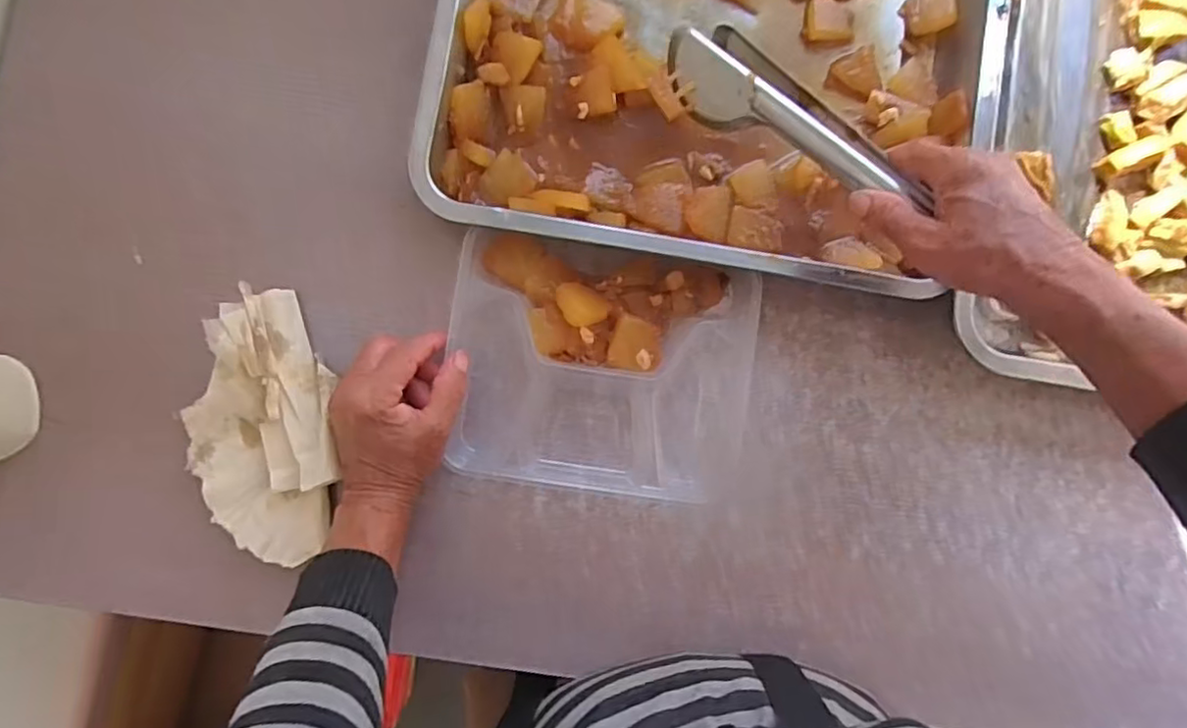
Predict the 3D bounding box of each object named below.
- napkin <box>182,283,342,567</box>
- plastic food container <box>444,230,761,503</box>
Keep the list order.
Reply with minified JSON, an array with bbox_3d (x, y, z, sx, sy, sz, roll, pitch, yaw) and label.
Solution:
[{"bbox_3d":[-0.231,0.043,0.436,0.104,0.036,0.189,-8,87,-2],"label":"napkin"},{"bbox_3d":[0.004,0.003,0.447,0.209,0.036,0.170,9,87,-1],"label":"plastic food container"}]

